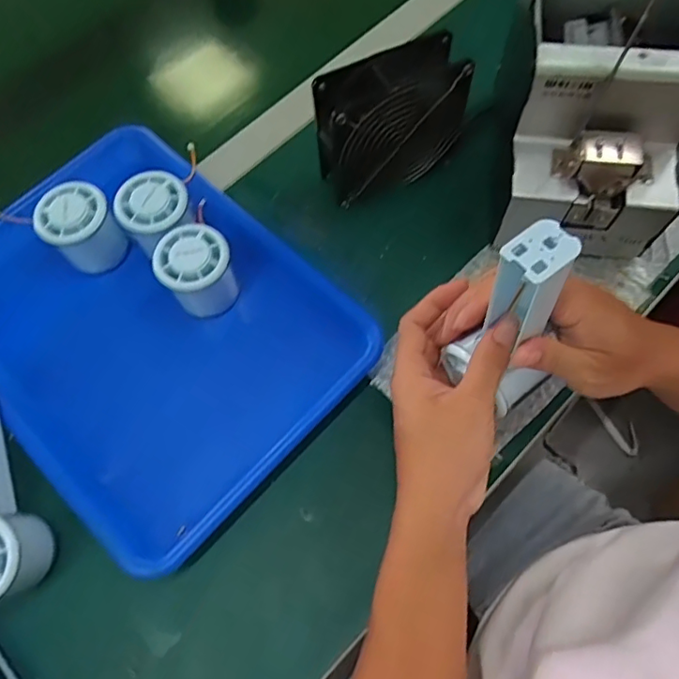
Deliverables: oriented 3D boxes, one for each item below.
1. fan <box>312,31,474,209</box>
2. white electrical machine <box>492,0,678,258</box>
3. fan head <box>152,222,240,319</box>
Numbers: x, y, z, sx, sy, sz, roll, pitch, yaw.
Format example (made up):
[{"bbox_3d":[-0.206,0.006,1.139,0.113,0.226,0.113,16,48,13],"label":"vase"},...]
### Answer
[{"bbox_3d":[0.042,-0.180,0.469,0.118,0.110,0.050,-27,68,-8],"label":"fan"},{"bbox_3d":[0.204,-0.182,0.442,0.130,0.131,0.185,7,68,6],"label":"white electrical machine"},{"bbox_3d":[-0.114,-0.054,0.460,0.055,0.062,0.052,-1,67,2],"label":"fan head"}]

